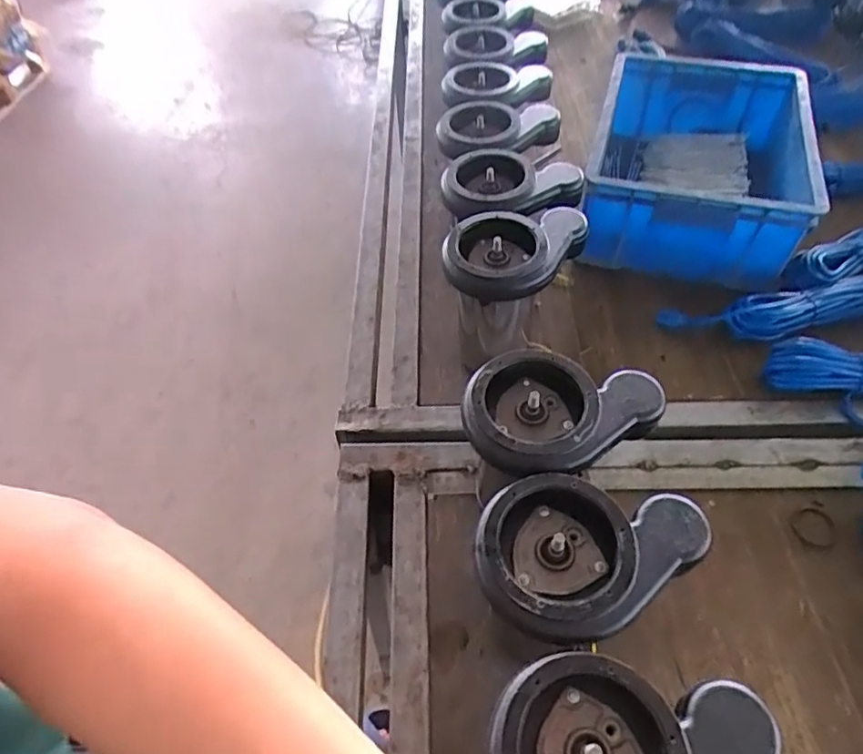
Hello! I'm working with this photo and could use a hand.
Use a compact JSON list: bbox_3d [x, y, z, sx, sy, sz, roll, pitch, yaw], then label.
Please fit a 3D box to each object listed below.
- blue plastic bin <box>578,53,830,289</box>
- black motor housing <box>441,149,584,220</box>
[{"bbox_3d":[0.425,-0.352,0.946,0.313,0.144,0.454,12,52,11],"label":"blue plastic bin"},{"bbox_3d":[0.096,-0.240,0.730,0.164,0.048,0.138,-21,53,-15],"label":"black motor housing"}]

